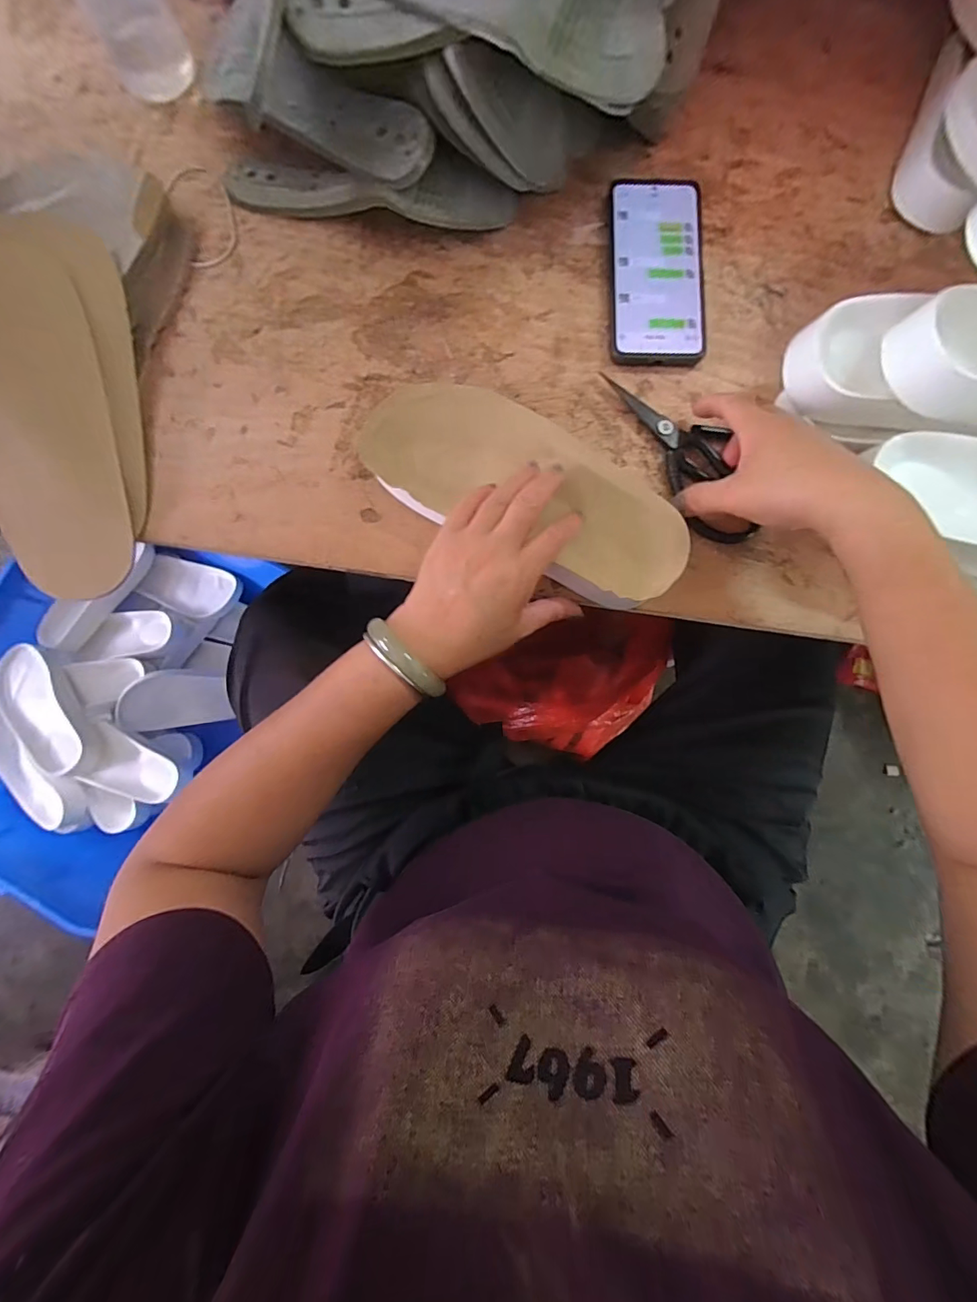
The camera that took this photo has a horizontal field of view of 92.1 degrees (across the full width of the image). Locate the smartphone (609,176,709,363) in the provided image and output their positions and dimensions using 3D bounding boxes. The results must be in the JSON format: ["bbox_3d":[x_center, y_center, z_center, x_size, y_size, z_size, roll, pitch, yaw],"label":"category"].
[{"bbox_3d":[0.141,-0.320,0.397,0.076,0.014,0.163,1,83,-1],"label":"smartphone"}]

